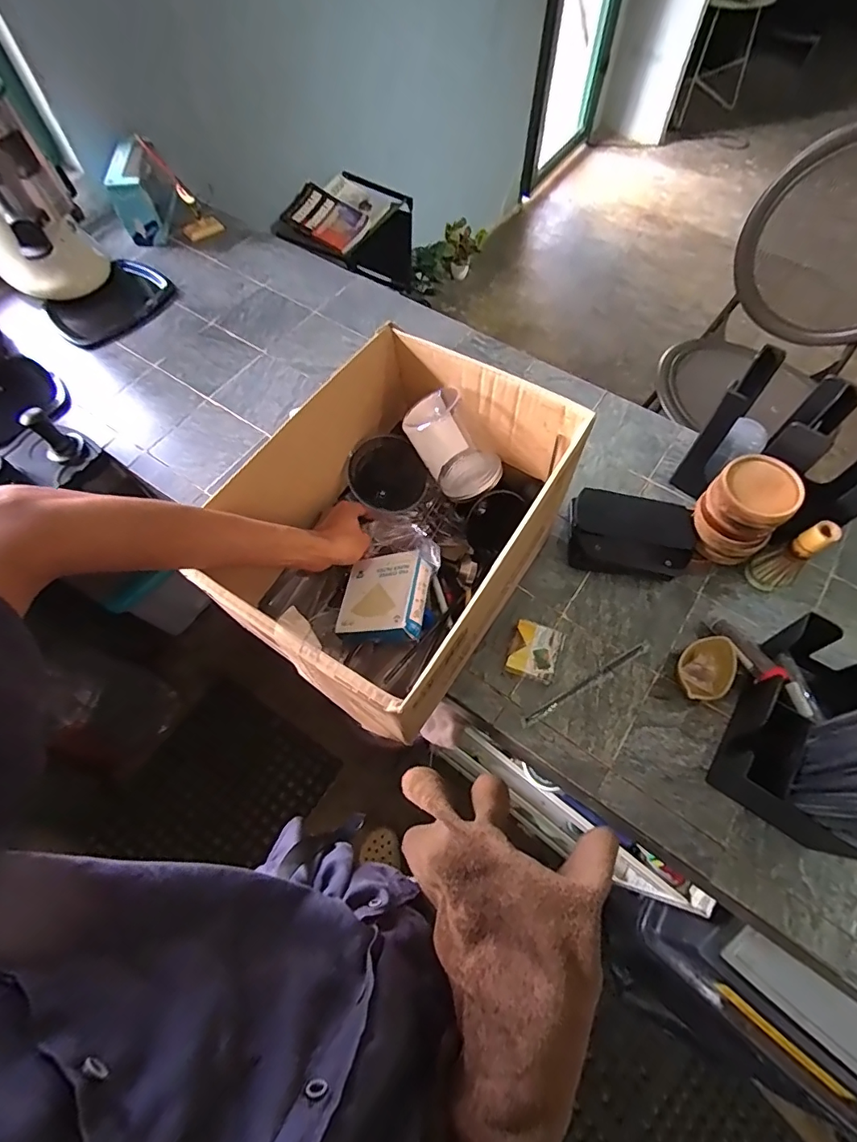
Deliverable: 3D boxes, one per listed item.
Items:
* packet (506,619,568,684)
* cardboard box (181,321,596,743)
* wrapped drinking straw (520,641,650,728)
[{"bbox_3d":[0.145,0.113,0.671,0.064,0.032,0.073,19,65,10],"label":"packet"},{"bbox_3d":[-0.030,-0.042,0.631,0.291,0.253,0.418,29,68,14],"label":"cardboard box"},{"bbox_3d":[0.216,0.152,0.666,0.214,0.005,0.013,-28,67,-13],"label":"wrapped drinking straw"}]

